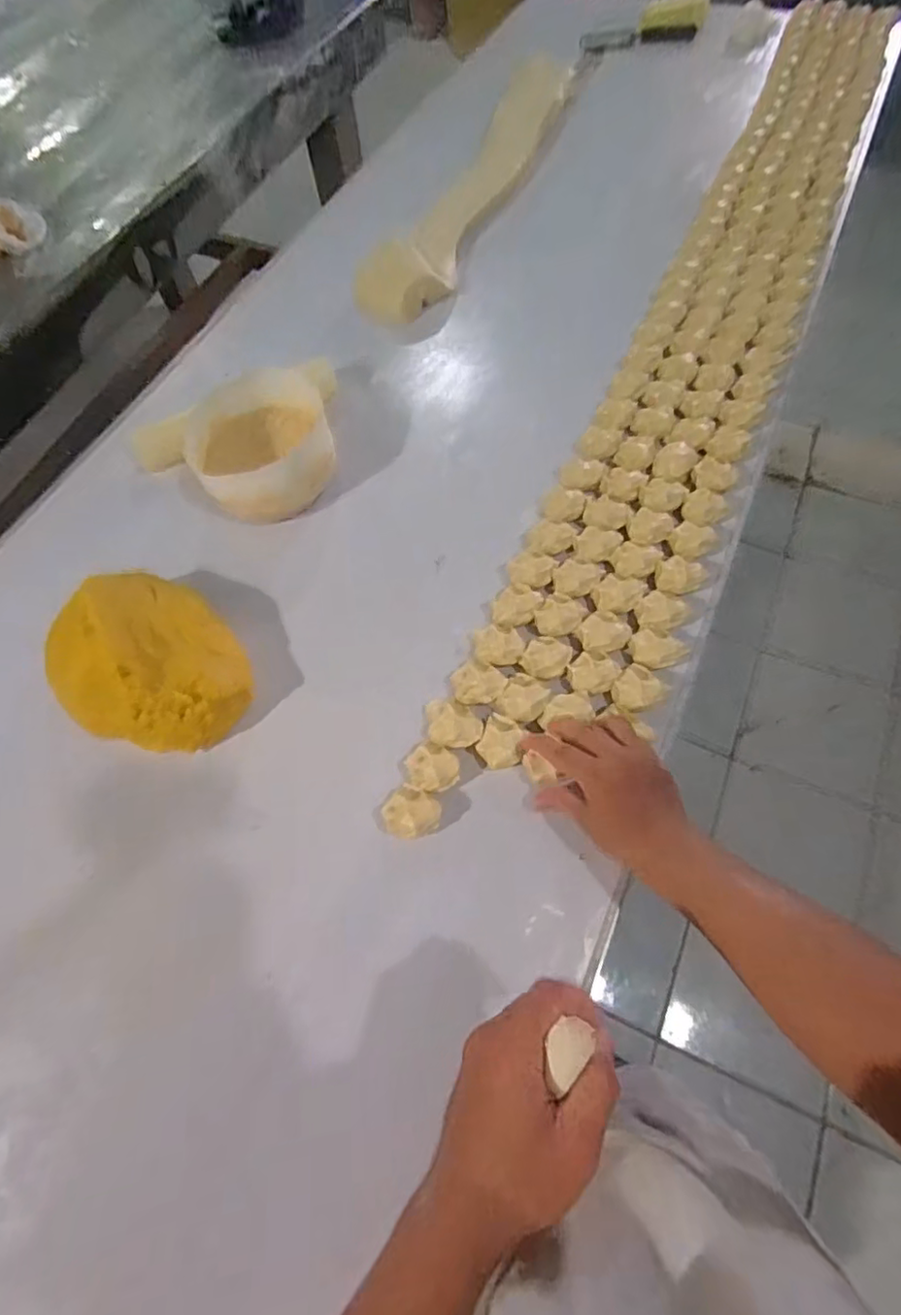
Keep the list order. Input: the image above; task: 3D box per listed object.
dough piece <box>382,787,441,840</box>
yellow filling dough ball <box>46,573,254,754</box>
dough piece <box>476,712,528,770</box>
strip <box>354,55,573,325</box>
[{"bbox_3d":[-0.035,0.143,0.561,0.050,0.033,0.048,-2,64,4],"label":"dough piece"},{"bbox_3d":[-0.304,0.009,0.615,0.187,0.107,0.171,40,74,20],"label":"yellow filling dough ball"},{"bbox_3d":[0.050,0.082,0.586,0.044,0.031,0.051,22,68,14],"label":"dough piece"},{"bbox_3d":[0.048,-0.812,1.011,0.114,0.051,0.778,17,67,12],"label":"strip"}]

